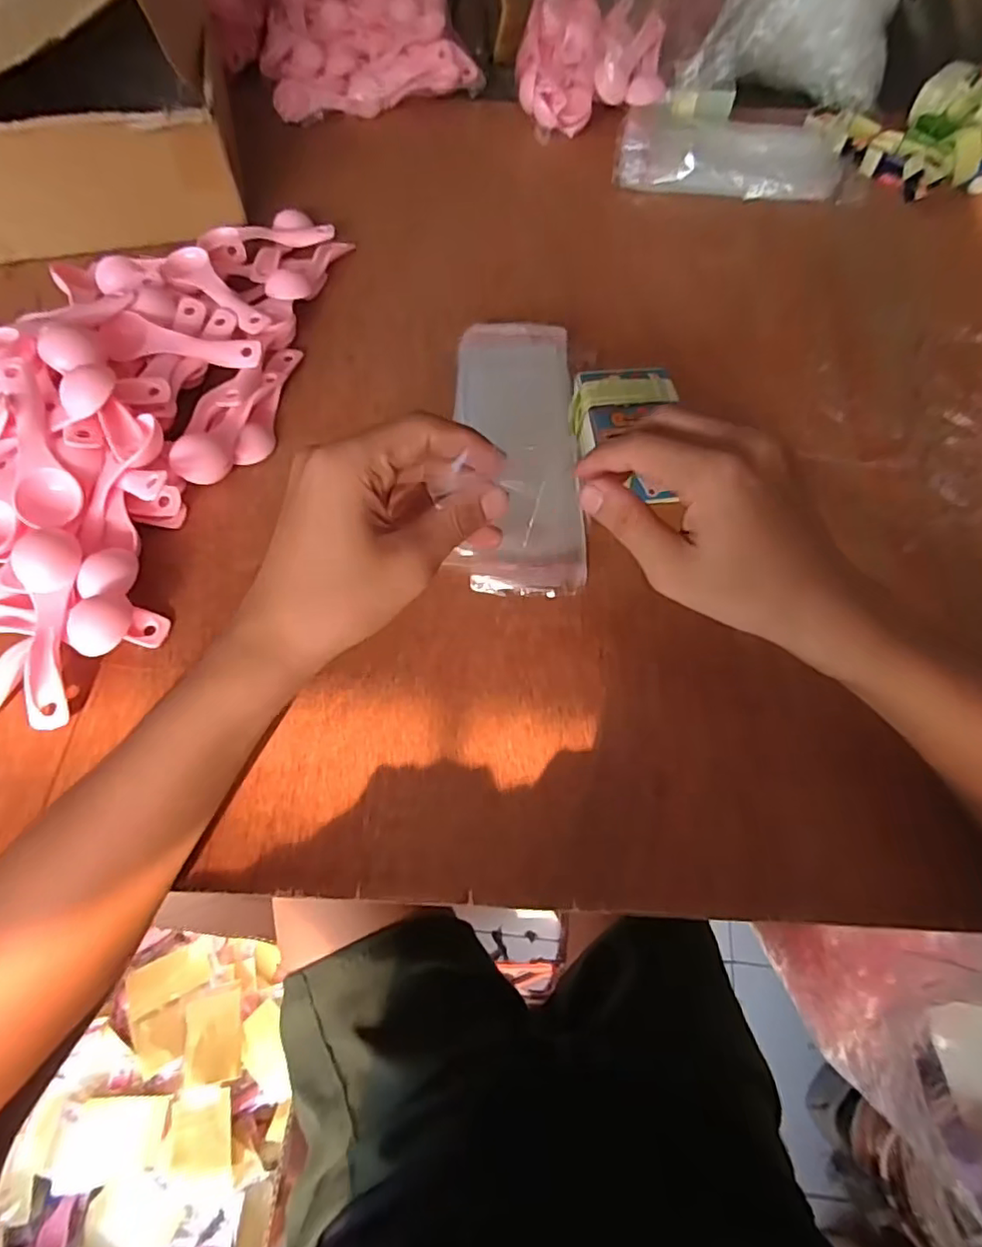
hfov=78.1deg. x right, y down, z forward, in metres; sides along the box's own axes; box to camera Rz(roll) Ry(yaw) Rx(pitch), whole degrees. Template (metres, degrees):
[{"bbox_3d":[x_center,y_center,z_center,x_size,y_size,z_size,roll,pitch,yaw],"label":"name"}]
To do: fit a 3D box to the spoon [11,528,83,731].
[{"bbox_3d":[-0.241,0.000,0.326,0.033,0.013,0.111,-8,78,-4],"label":"spoon"}]

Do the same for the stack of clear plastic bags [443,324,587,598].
[{"bbox_3d":[0.017,-0.124,0.413,0.080,0.009,0.235,0,63,0],"label":"stack of clear plastic bags"}]

